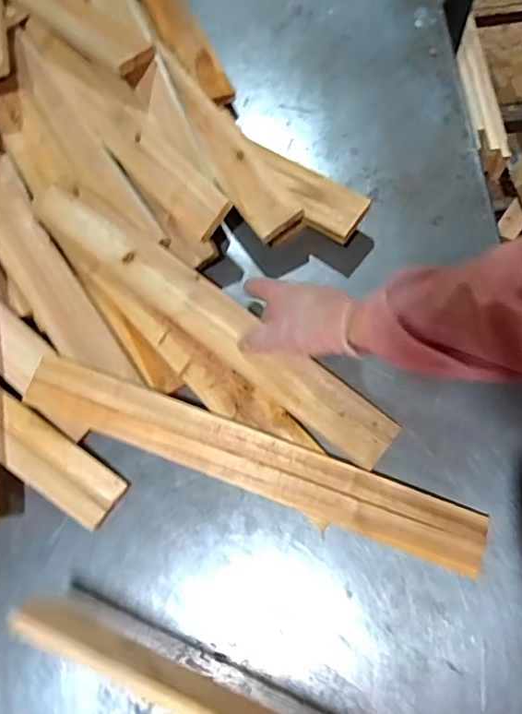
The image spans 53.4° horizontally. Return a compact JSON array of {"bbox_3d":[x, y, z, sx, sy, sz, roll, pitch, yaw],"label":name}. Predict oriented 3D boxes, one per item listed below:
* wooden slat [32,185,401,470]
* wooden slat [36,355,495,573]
[{"bbox_3d":[-0.056,-0.049,0.579,0.473,0.017,0.060,37,76,8],"label":"wooden slat"},{"bbox_3d":[-0.013,0.106,0.545,0.485,0.026,0.062,18,74,11],"label":"wooden slat"}]

